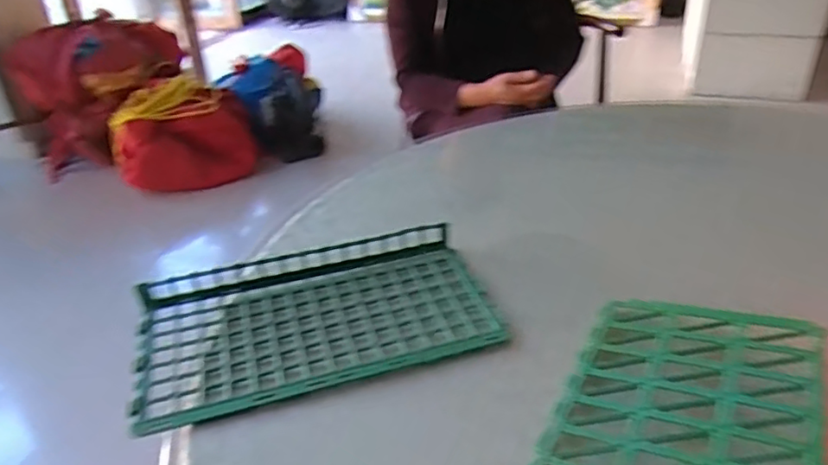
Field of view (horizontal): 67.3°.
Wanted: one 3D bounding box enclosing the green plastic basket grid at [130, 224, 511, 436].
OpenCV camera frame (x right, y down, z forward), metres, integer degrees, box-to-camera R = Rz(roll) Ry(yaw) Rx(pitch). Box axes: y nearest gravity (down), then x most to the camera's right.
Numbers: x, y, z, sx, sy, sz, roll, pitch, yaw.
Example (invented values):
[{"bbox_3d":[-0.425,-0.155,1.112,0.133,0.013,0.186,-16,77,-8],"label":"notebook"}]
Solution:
[{"bbox_3d":[-0.106,0.085,0.668,0.367,0.032,0.211,-10,32,-12],"label":"green plastic basket grid"}]

